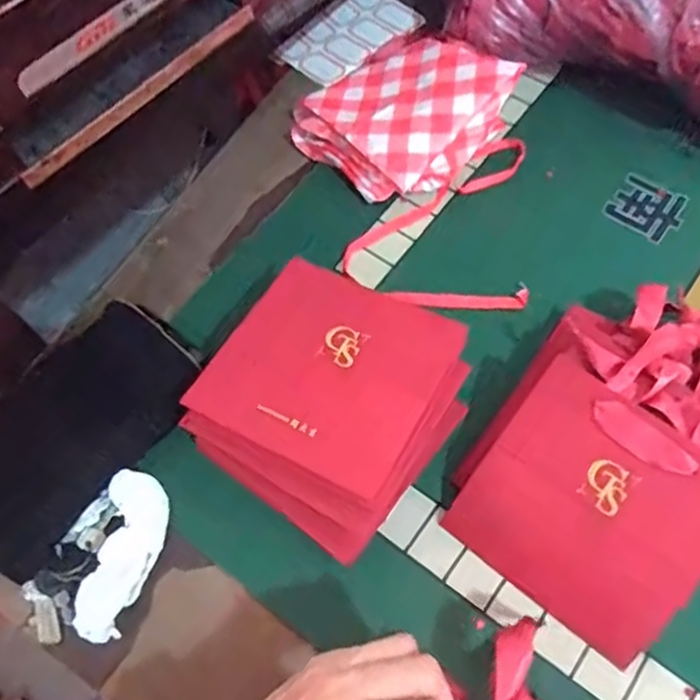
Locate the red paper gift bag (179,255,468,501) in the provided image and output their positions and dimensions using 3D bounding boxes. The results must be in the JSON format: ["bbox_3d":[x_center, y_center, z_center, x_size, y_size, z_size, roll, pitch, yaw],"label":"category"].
[{"bbox_3d":[-0.012,0.010,0.437,0.136,0.008,0.144,27,60,12],"label":"red paper gift bag"}]

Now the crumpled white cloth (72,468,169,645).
[{"bbox_3d":[-0.152,0.139,0.445,0.037,0.033,0.107,10,64,8],"label":"crumpled white cloth"}]

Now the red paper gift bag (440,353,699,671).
[{"bbox_3d":[0.151,0.099,0.410,0.139,0.009,0.137,36,99,20],"label":"red paper gift bag"}]

